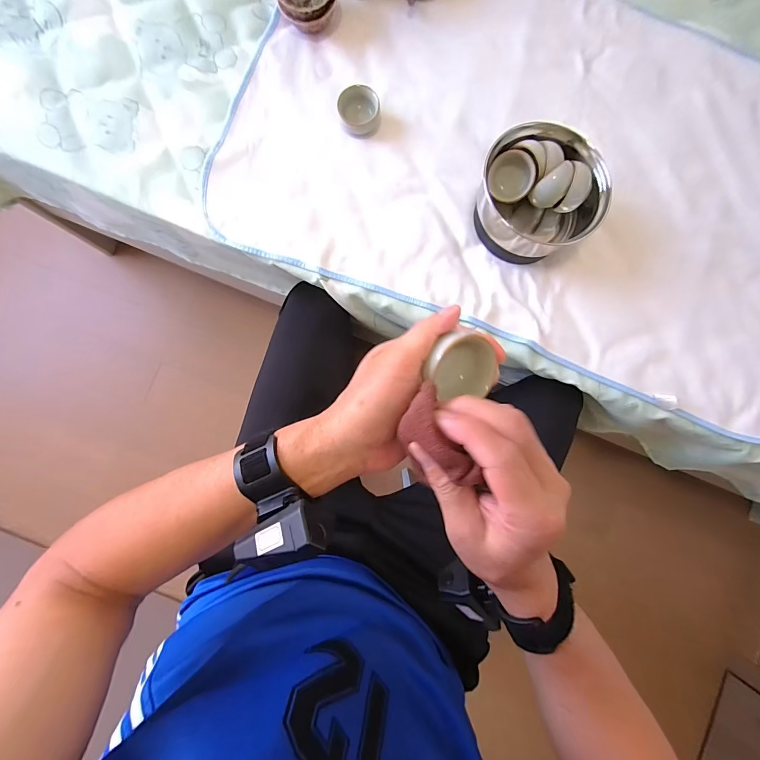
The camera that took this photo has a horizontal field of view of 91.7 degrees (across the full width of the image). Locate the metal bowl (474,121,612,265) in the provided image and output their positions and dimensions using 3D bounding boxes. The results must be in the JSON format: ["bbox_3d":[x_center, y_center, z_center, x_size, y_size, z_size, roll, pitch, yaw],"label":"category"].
[{"bbox_3d":[0.207,-0.246,0.497,0.144,0.090,0.146,0,86,-2],"label":"metal bowl"}]

